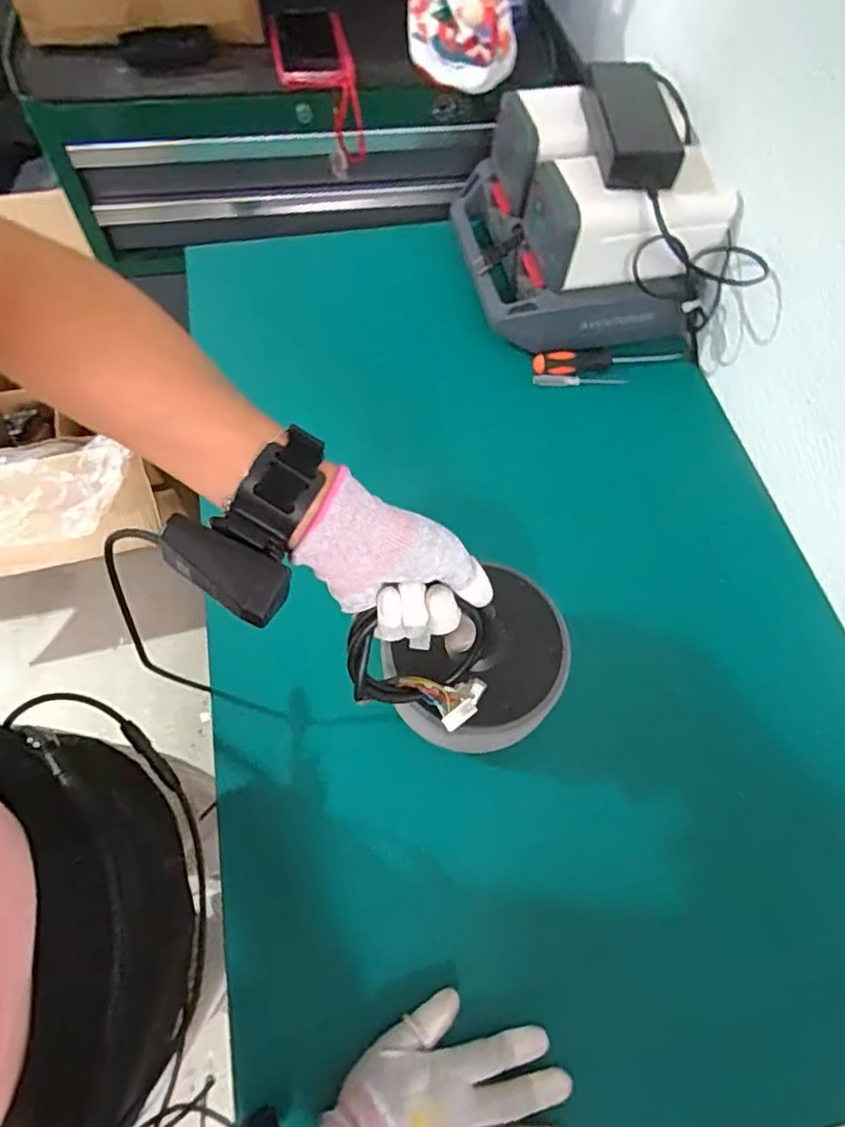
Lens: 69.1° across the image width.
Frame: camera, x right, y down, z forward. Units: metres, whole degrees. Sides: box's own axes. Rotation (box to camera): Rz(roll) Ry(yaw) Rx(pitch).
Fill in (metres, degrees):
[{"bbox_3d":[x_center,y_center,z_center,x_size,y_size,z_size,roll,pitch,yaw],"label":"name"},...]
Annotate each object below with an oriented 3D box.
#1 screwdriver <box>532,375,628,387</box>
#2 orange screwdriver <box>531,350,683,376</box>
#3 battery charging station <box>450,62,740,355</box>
[{"bbox_3d":[0.186,-0.214,0.719,0.113,0.016,0.010,-2,63,-5],"label":"screwdriver"},{"bbox_3d":[0.219,-0.243,0.724,0.183,0.026,0.024,-11,64,-9],"label":"orange screwdriver"},{"bbox_3d":[0.189,-0.399,0.702,0.241,0.176,0.262,-3,63,-6],"label":"battery charging station"}]

